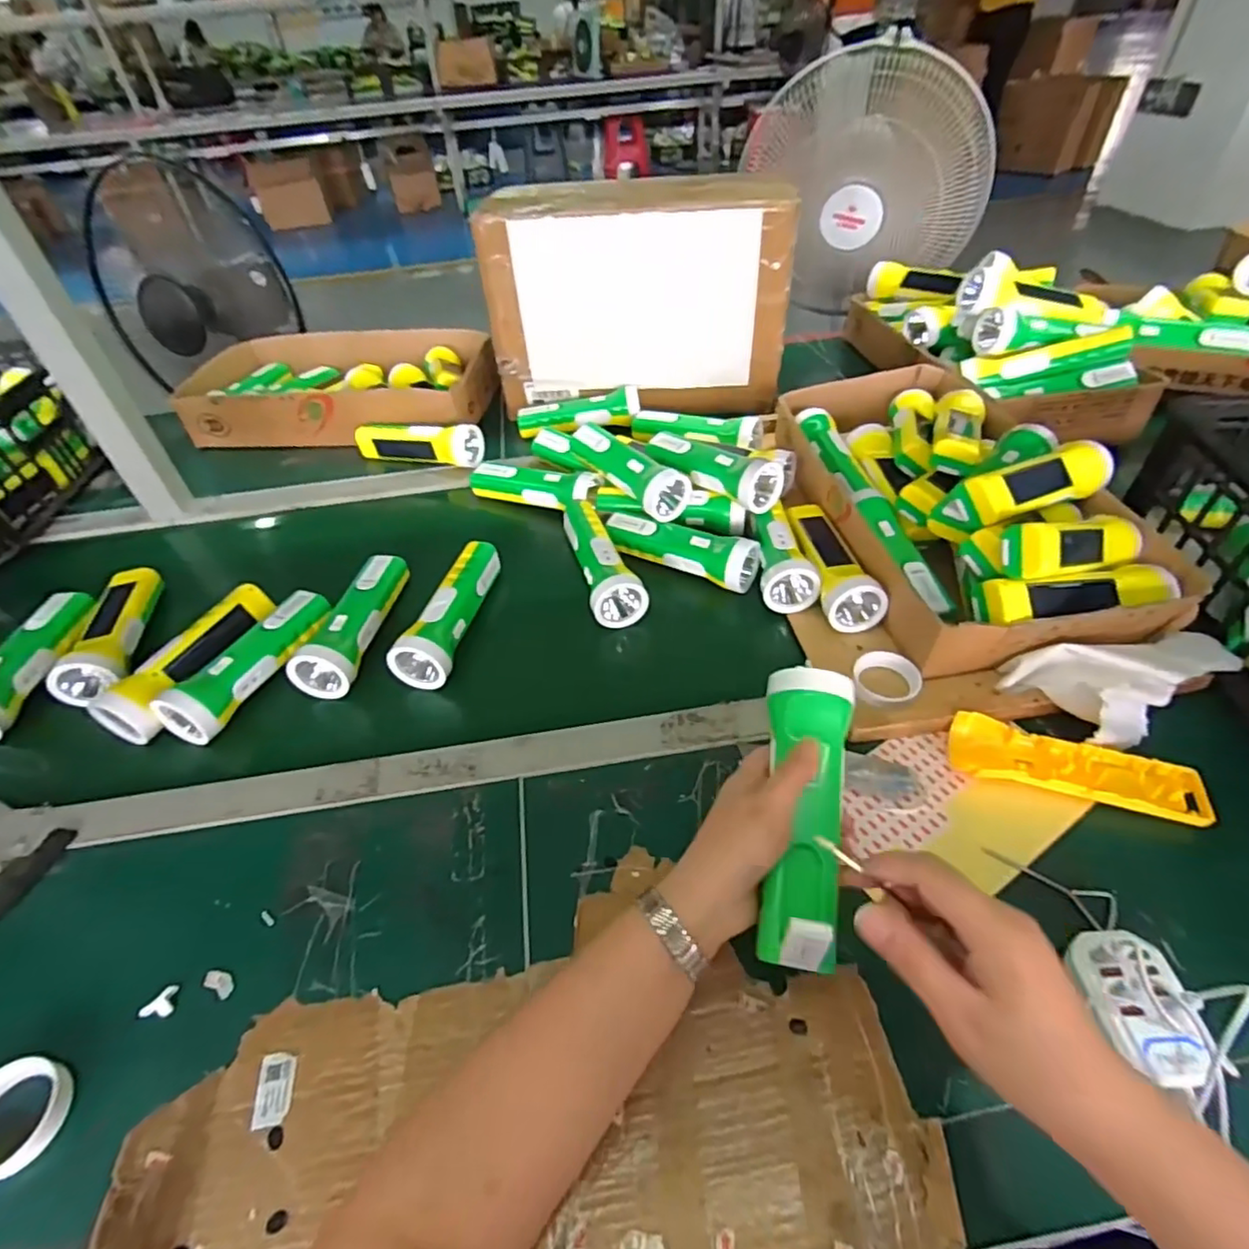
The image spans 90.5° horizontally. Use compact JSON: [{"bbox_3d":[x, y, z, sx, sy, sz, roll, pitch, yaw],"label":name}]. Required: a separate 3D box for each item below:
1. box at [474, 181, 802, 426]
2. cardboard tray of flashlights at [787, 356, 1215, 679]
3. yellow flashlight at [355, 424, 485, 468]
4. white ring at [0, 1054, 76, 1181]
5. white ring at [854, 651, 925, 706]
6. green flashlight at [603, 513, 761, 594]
[{"bbox_3d":[0.020,-0.442,0.839,0.384,0.244,0.150,1,47,6],"label":"box"},{"bbox_3d":[0.325,-0.161,0.619,0.238,0.101,0.436,-9,47,-4],"label":"cardboard tray of flashlights"},{"bbox_3d":[-0.272,-0.237,0.820,0.174,0.055,0.048,7,48,11],"label":"yellow flashlight"},{"bbox_3d":[-0.345,0.276,0.348,0.055,0.013,0.055,-2,47,3],"label":"white ring"},{"bbox_3d":[0.221,0.045,0.519,0.052,0.017,0.046,0,47,5],"label":"white ring"},{"bbox_3d":[0.053,-0.088,0.644,0.170,0.045,0.052,23,53,24],"label":"green flashlight"}]

